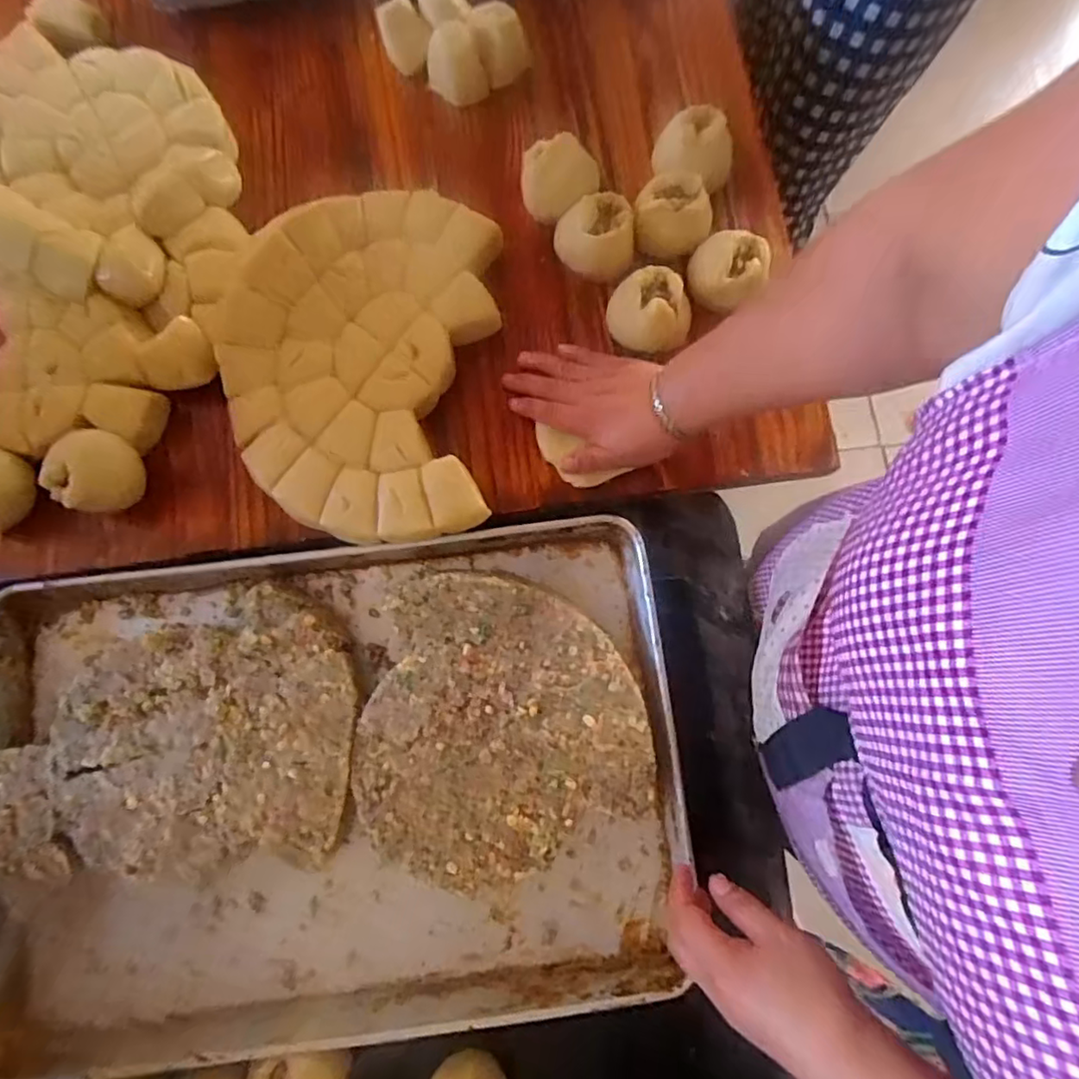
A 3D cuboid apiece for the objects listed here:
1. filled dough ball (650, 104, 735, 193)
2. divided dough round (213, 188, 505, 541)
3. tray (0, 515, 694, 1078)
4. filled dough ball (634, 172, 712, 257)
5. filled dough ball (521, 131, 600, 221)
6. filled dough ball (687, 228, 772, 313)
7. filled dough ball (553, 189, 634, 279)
[{"bbox_3d":[0.151,-0.376,0.599,0.075,0.074,0.071,0,79,0],"label":"filled dough ball"},{"bbox_3d":[-0.165,-0.167,0.554,0.246,0.066,0.336,2,79,0],"label":"divided dough round"},{"bbox_3d":[-0.182,0.207,0.532,0.588,0.063,0.399,-6,80,-2],"label":"tray"},{"bbox_3d":[0.127,-0.306,0.579,0.073,0.055,0.069,10,80,1],"label":"filled dough ball"},{"bbox_3d":[0.020,-0.350,0.585,0.071,0.064,0.067,0,79,0],"label":"filled dough ball"},{"bbox_3d":[0.177,-0.255,0.571,0.071,0.060,0.060,31,81,5],"label":"filled dough ball"},{"bbox_3d":[0.053,-0.285,0.575,0.072,0.061,0.059,-12,80,-3],"label":"filled dough ball"}]

